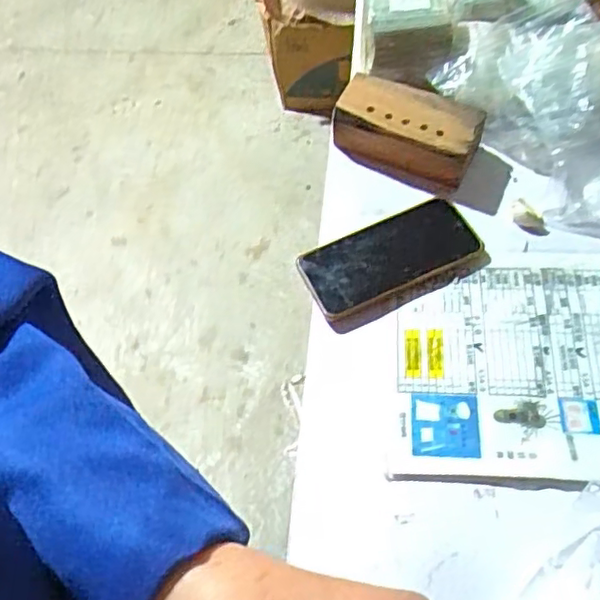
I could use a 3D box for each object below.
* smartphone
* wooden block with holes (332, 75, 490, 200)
[{"bbox_3d":[0.083,-0.042,0.582,0.159,0.009,0.074,-22,61,-9],"label":"smartphone"},{"bbox_3d":[0.110,-0.172,0.632,0.142,0.052,0.080,30,66,19],"label":"wooden block with holes"}]

